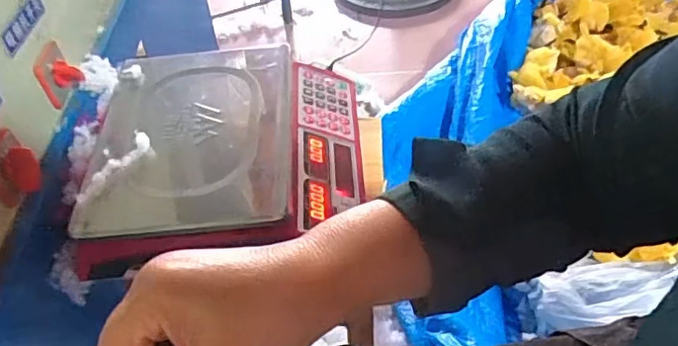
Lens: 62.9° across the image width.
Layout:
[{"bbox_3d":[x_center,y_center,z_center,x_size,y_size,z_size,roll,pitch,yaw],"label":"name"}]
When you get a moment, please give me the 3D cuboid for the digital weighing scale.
[{"bbox_3d":[-0.134,-0.033,0.671,0.313,0.092,0.289,-4,48,0],"label":"digital weighing scale"}]

